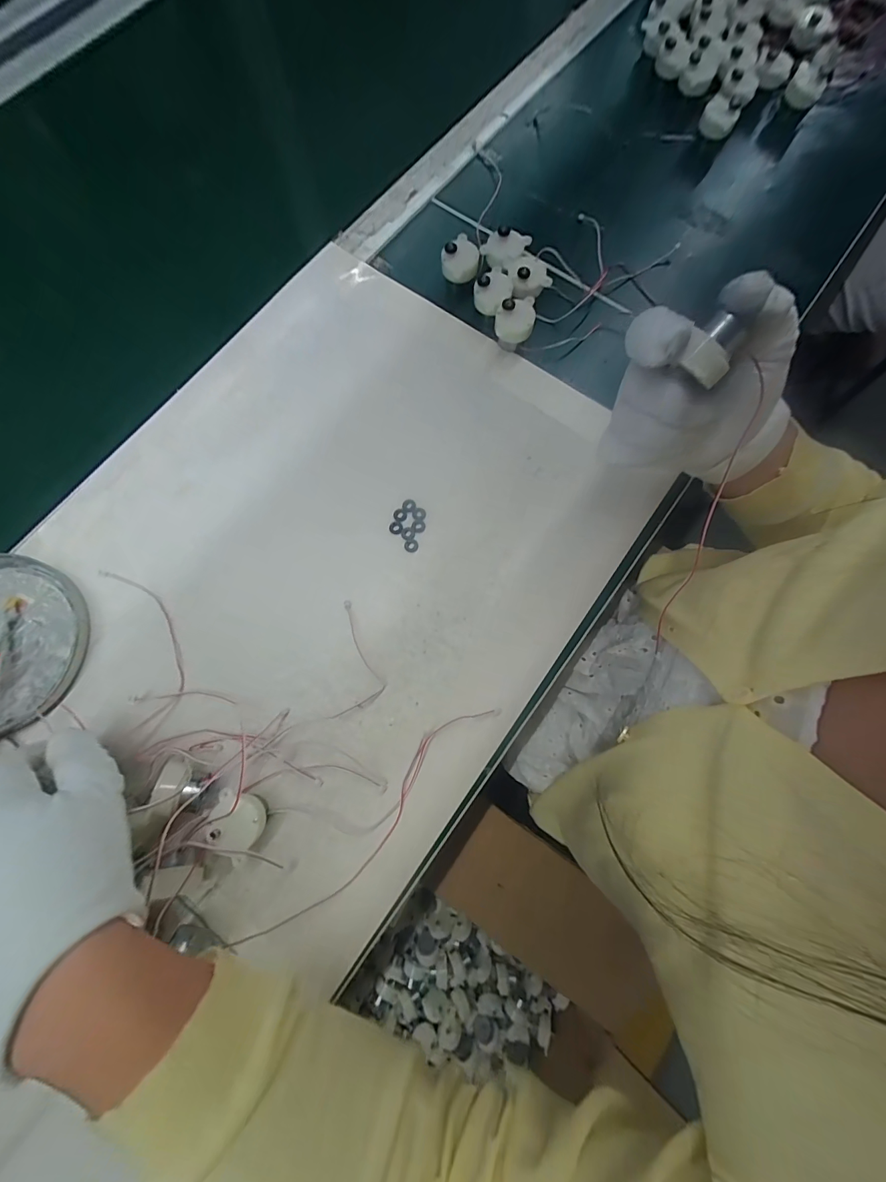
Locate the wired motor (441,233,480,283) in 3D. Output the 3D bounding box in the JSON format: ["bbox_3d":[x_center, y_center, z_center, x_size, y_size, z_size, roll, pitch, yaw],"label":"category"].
[{"bbox_3d":[0.015,-0.294,0.354,0.031,0.029,0.033,-5,77,1],"label":"wired motor"}]

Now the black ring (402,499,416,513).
[{"bbox_3d":[-0.027,-0.068,0.315,0.011,0.004,0.011,0,77,2],"label":"black ring"}]

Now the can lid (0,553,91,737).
[{"bbox_3d":[-0.336,0.040,0.293,0.134,0.015,0.128,0,77,2],"label":"can lid"}]

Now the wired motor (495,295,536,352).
[{"bbox_3d":[0.061,-0.228,0.339,0.032,0.031,0.036,7,78,3],"label":"wired motor"}]

